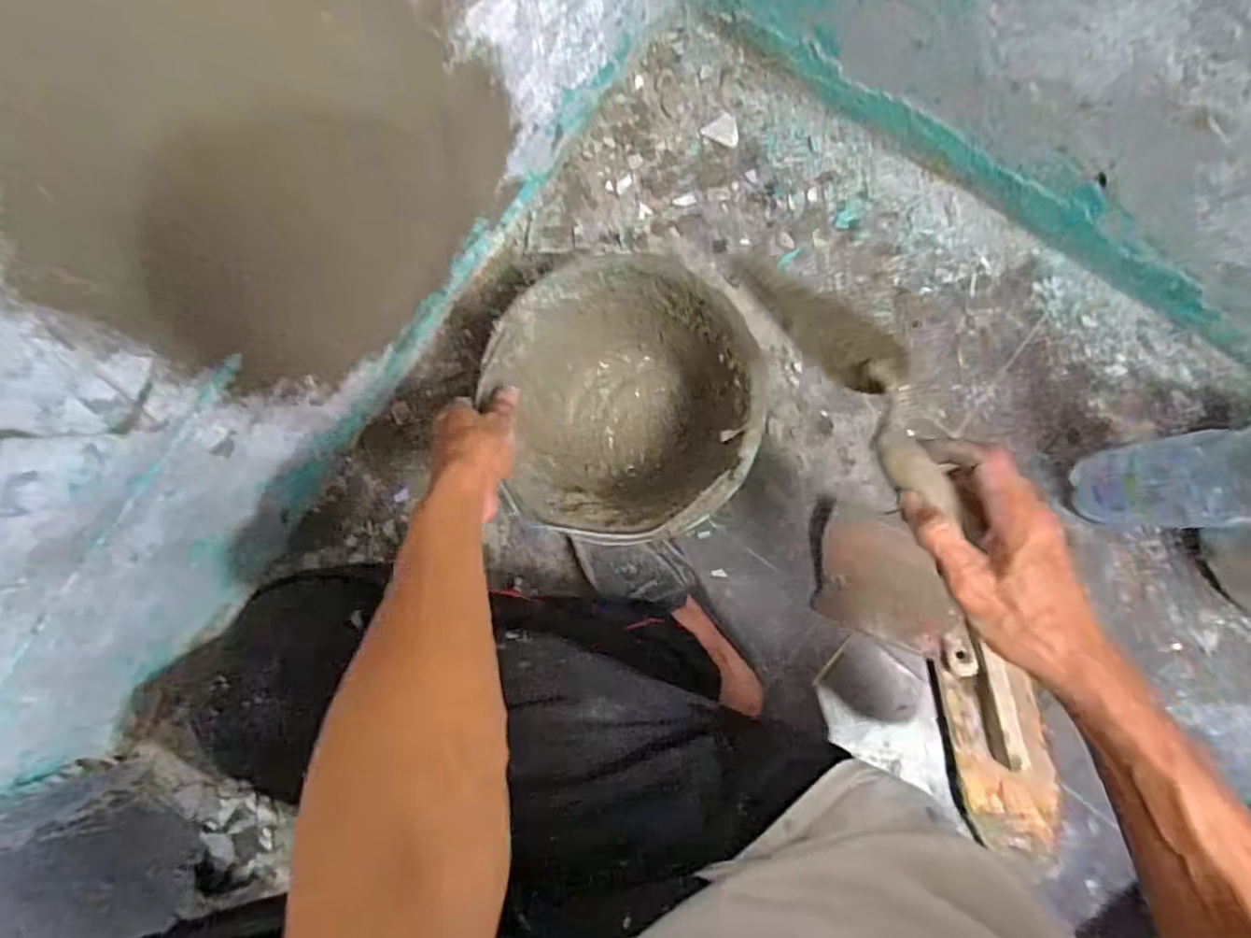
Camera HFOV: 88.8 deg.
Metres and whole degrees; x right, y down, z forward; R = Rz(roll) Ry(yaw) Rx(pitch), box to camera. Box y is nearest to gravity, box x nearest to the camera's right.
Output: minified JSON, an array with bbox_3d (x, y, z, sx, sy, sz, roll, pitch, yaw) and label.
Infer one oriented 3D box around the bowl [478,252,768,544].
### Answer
[{"bbox_3d":[0.008,-0.064,0.687,0.244,0.180,0.267,-1,84,5],"label":"bowl"}]

